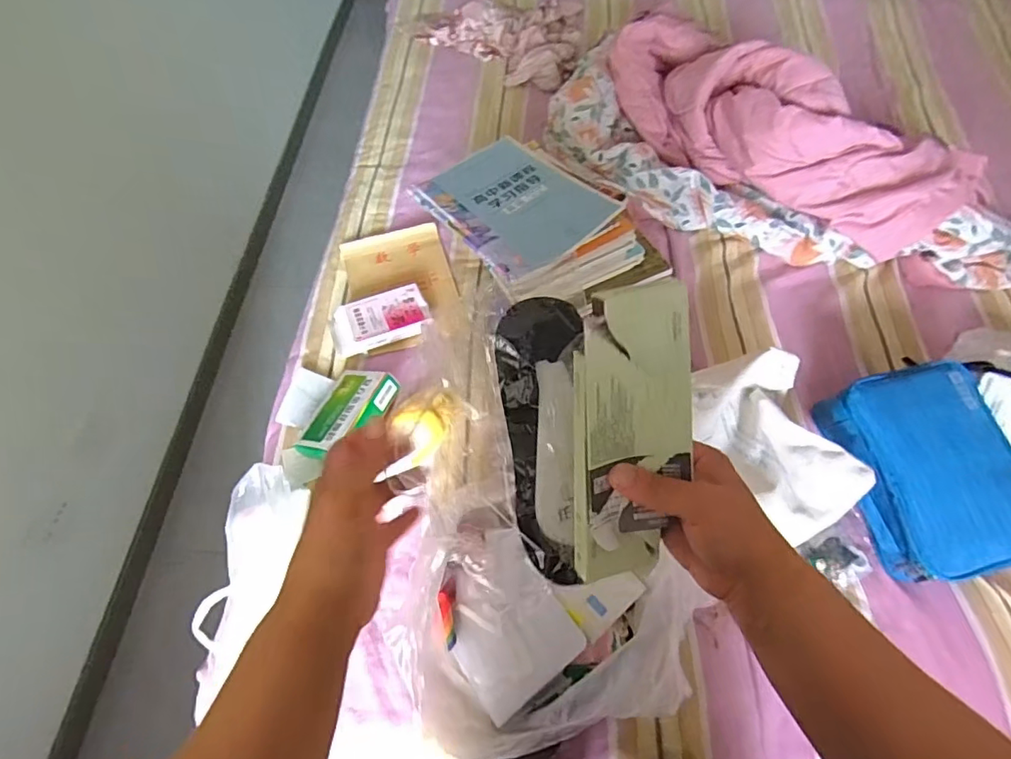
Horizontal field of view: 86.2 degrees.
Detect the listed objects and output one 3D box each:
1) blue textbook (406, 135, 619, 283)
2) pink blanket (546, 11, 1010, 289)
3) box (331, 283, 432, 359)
[{"bbox_3d":[0.010,-0.292,0.872,0.223,0.024,0.291,-36,59,-14],"label":"blue textbook"},{"bbox_3d":[0.504,-0.399,1.003,0.932,0.198,0.337,30,66,17],"label":"pink blanket"},{"bbox_3d":[-0.219,-0.102,0.944,0.172,0.041,0.101,-23,63,-10],"label":"box"}]

